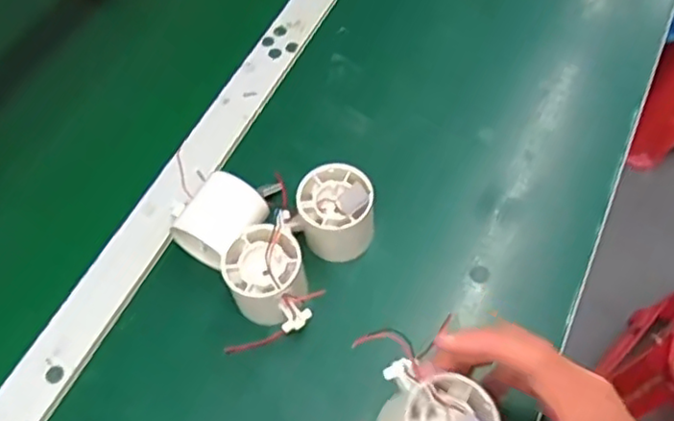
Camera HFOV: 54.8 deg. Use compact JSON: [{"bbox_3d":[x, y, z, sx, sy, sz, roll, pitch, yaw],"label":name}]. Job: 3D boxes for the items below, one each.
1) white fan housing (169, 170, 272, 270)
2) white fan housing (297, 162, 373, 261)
[{"bbox_3d":[-0.084,0.011,0.484,0.053,0.047,0.060,30,65,20],"label":"white fan housing"},{"bbox_3d":[0.000,0.002,0.484,0.053,0.051,0.051,-2,58,3],"label":"white fan housing"}]

